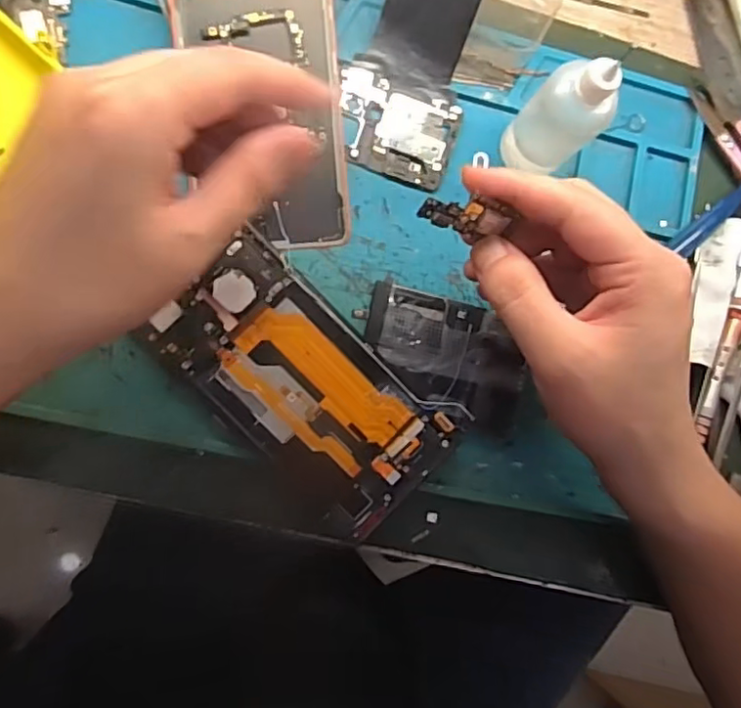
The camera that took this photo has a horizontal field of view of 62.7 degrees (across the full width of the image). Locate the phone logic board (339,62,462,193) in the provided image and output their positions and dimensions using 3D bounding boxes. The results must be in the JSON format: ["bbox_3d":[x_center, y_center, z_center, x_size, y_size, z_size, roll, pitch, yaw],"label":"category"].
[{"bbox_3d":[0.012,-0.116,0.315,0.065,0.004,0.050,19,83,-7],"label":"phone logic board"}]

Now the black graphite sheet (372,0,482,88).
[{"bbox_3d":[0.030,-0.170,0.303,0.044,0.004,0.061,21,122,0],"label":"black graphite sheet"}]

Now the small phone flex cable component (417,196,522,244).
[{"bbox_3d":[0.039,-0.054,0.244,0.042,0.019,0.004,9,40,-23],"label":"small phone flex cable component"}]

